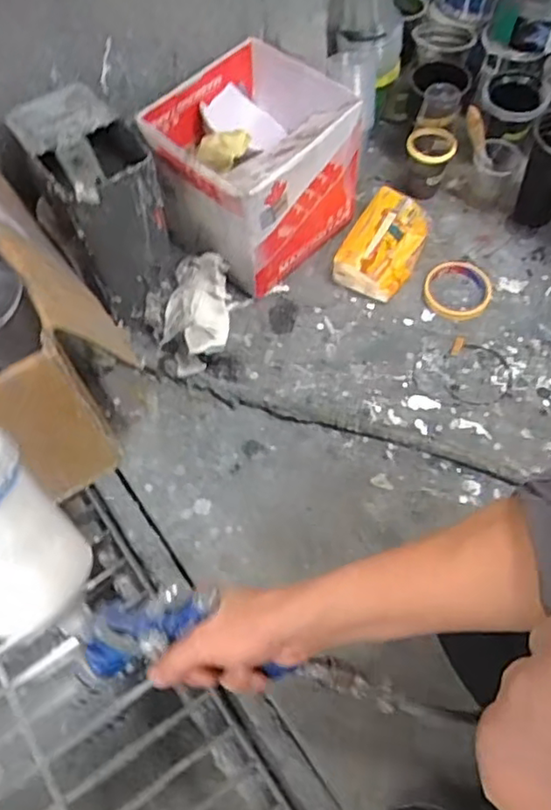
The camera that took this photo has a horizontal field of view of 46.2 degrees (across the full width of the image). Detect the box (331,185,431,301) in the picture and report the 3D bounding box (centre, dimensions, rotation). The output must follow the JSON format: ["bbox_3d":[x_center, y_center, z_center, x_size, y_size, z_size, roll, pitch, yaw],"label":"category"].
[{"bbox_3d":[0.157,-0.229,0.928,0.097,0.058,0.162,27,67,13],"label":"box"}]

